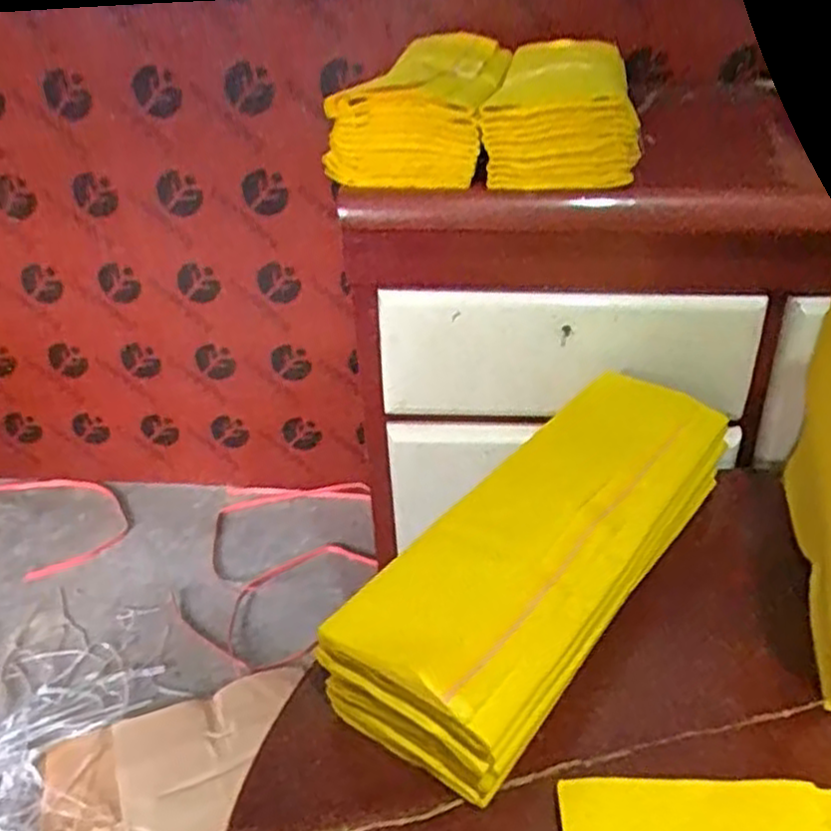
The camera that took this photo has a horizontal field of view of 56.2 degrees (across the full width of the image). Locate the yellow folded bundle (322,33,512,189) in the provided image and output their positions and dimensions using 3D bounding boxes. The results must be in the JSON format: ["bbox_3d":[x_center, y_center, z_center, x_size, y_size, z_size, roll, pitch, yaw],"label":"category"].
[{"bbox_3d":[0.014,-0.308,0.746,0.125,0.072,0.351,3,35,10],"label":"yellow folded bundle"}]

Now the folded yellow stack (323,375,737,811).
[{"bbox_3d":[0.101,0.088,0.534,0.117,0.085,0.357,22,42,33],"label":"folded yellow stack"}]

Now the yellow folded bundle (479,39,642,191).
[{"bbox_3d":[0.126,-0.256,0.664,0.115,0.067,0.186,4,35,11],"label":"yellow folded bundle"}]

